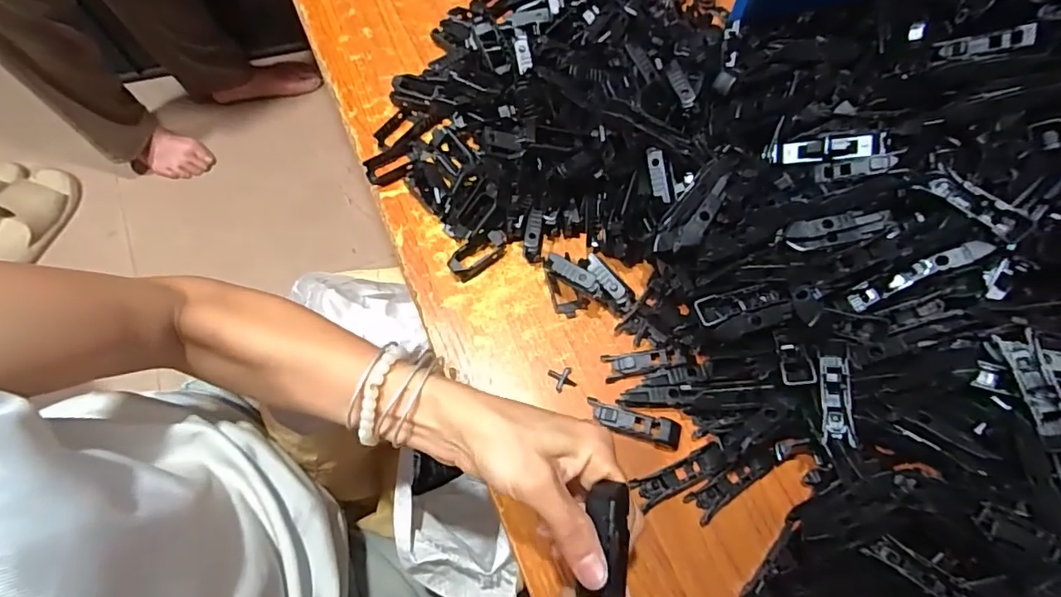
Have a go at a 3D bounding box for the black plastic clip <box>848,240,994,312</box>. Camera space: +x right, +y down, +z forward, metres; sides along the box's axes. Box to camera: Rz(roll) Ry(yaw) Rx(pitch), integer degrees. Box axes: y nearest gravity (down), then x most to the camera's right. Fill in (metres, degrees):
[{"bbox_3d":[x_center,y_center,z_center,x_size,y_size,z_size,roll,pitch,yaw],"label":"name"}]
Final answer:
[{"bbox_3d":[0.263,-0.016,0.364,0.086,0.011,0.016,-29,68,26],"label":"black plastic clip"}]

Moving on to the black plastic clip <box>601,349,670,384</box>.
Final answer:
[{"bbox_3d":[0.079,0.048,0.396,0.047,0.013,0.020,-10,69,-5],"label":"black plastic clip"}]

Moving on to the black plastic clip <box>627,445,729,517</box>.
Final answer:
[{"bbox_3d":[0.103,0.122,0.366,0.068,0.010,0.021,-25,71,-10],"label":"black plastic clip"}]

